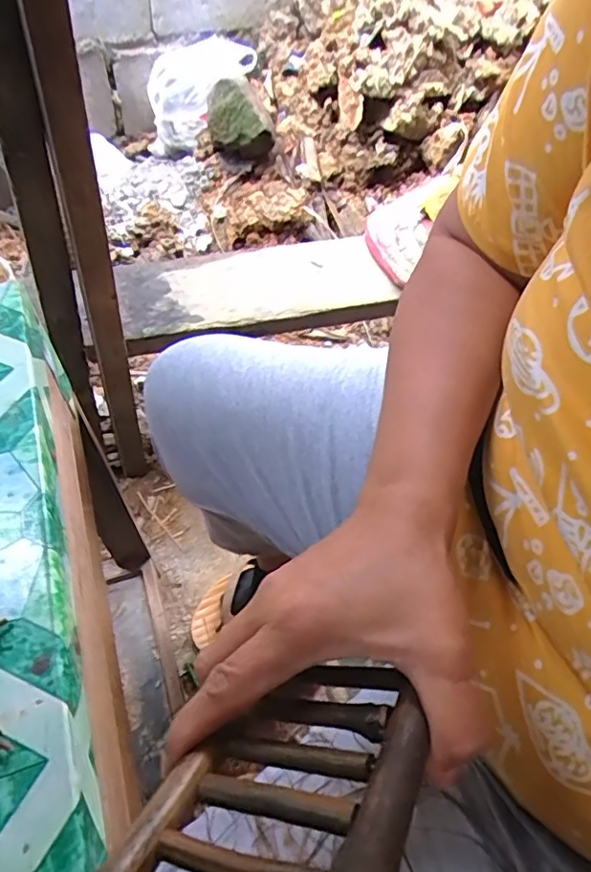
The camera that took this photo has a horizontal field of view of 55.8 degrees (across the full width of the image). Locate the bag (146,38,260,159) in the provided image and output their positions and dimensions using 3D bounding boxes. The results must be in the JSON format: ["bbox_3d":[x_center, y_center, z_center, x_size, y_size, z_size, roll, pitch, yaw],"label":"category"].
[{"bbox_3d":[-0.242,-0.867,1.434,0.265,0.208,0.171,-38,65,-24],"label":"bag"}]

